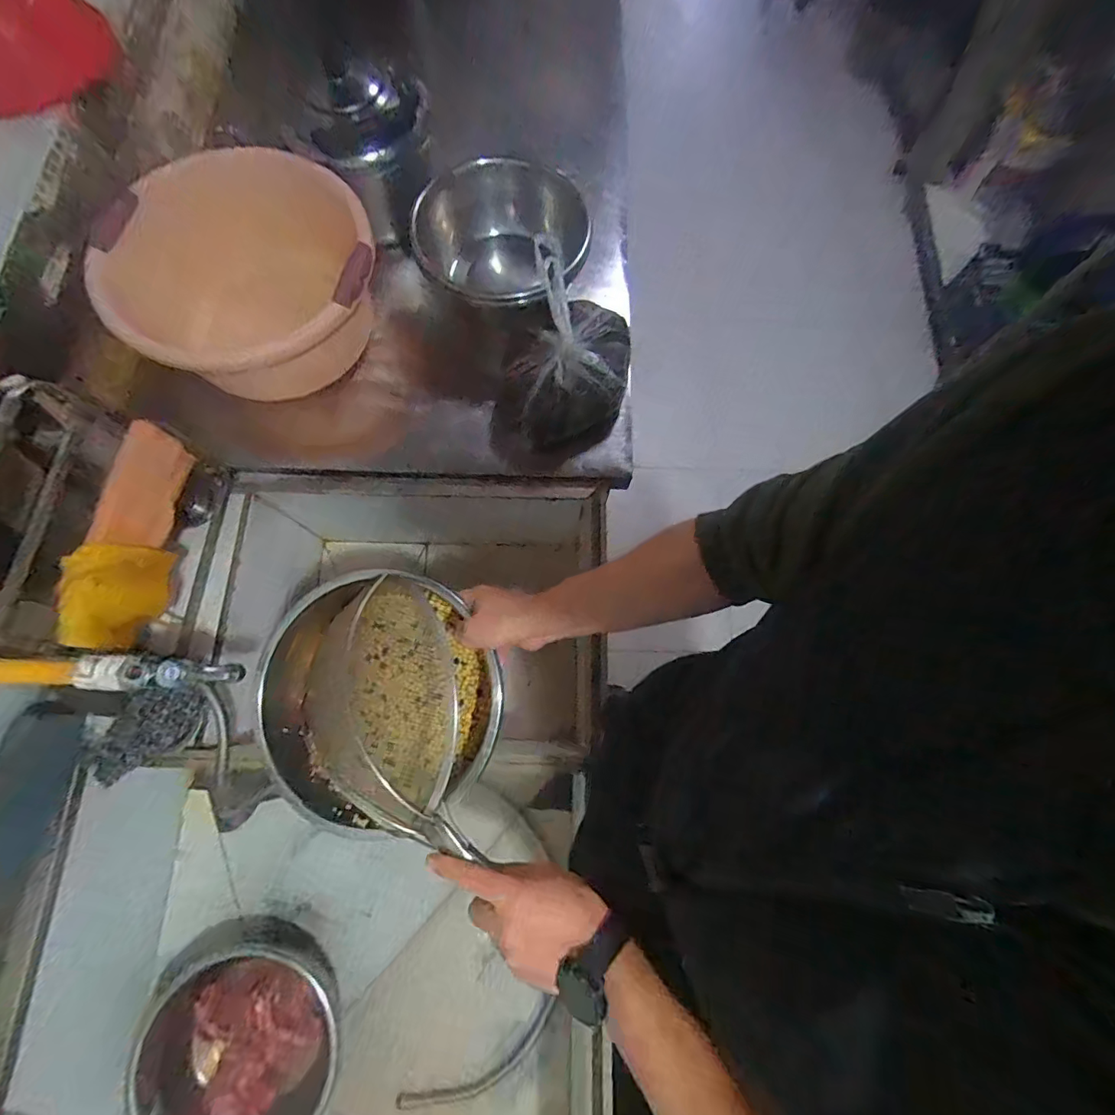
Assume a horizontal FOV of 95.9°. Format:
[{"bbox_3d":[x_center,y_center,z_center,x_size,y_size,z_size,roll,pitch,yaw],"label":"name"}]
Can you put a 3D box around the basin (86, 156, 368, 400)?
[{"bbox_3d":[-0.442,-0.401,0.752,0.340,0.170,0.288,-17,75,-6],"label":"basin"}]

